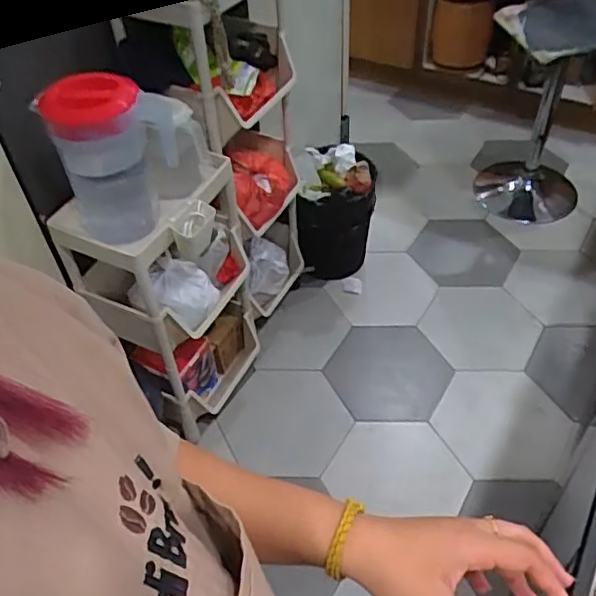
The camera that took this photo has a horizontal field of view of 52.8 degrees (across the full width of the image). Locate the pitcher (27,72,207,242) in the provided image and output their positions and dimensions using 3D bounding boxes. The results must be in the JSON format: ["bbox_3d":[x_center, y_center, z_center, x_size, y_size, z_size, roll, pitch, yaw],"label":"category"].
[{"bbox_3d":[-0.330,-0.281,1.201,0.283,0.261,0.199,-14,48,-8],"label":"pitcher"}]

